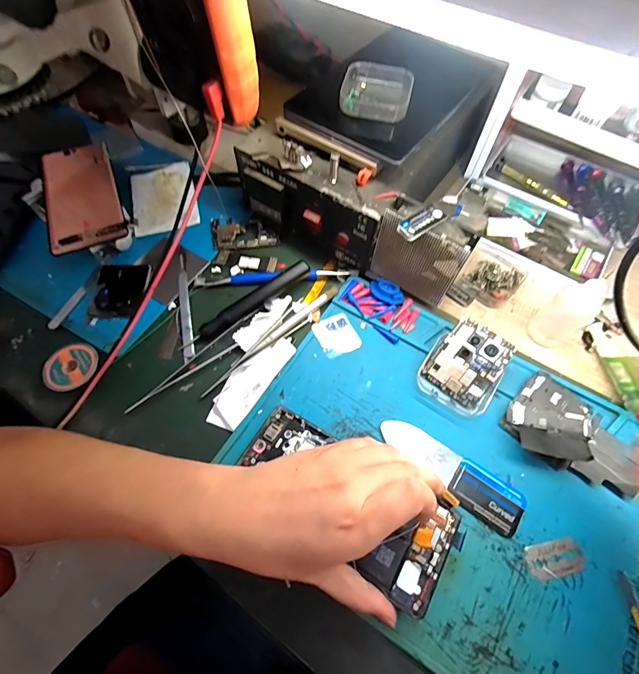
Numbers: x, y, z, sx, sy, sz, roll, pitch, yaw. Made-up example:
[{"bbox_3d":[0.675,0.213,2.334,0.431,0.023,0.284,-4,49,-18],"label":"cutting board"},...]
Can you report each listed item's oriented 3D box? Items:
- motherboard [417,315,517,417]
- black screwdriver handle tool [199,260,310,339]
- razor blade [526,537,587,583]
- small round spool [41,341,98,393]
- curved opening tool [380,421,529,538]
[{"bbox_3d":[0.128,0.026,0.318,0.062,0.029,0.069,32,66,16],"label":"motherboard"},{"bbox_3d":[-0.061,-0.036,0.351,0.120,0.020,0.014,-34,67,-17],"label":"black screwdriver handle tool"},{"bbox_3d":[0.172,0.161,0.262,0.041,0.004,0.022,-10,62,-5],"label":"razor blade"},{"bbox_3d":[-0.216,0.025,0.320,0.042,0.013,0.046,0,62,0],"label":"small round spool"},{"bbox_3d":[0.105,0.106,0.291,0.119,0.004,0.035,34,67,16],"label":"curved opening tool"}]

